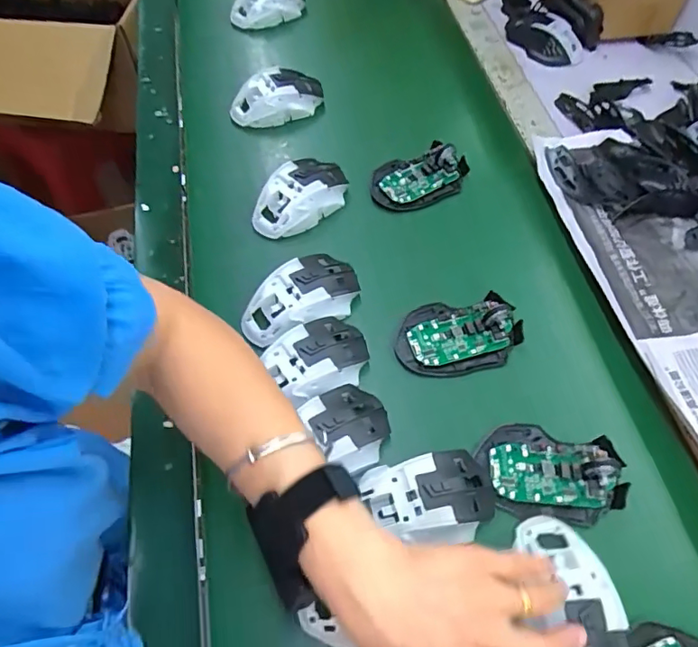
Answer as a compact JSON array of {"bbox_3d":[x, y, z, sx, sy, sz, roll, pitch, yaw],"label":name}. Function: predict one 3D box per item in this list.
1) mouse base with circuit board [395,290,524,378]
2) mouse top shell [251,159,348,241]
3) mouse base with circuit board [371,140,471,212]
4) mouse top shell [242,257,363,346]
[{"bbox_3d":[0.100,0.009,0.477,0.113,0.021,0.071,-5,58,-5],"label":"mouse base with circuit board"},{"bbox_3d":[-0.050,-0.136,0.561,0.063,0.040,0.118,40,65,21],"label":"mouse top shell"},{"bbox_3d":[0.082,-0.164,0.585,0.112,0.031,0.066,-18,60,-12],"label":"mouse base with circuit board"},{"bbox_3d":[-0.042,-0.020,0.487,0.064,0.036,0.114,39,65,20],"label":"mouse top shell"}]

